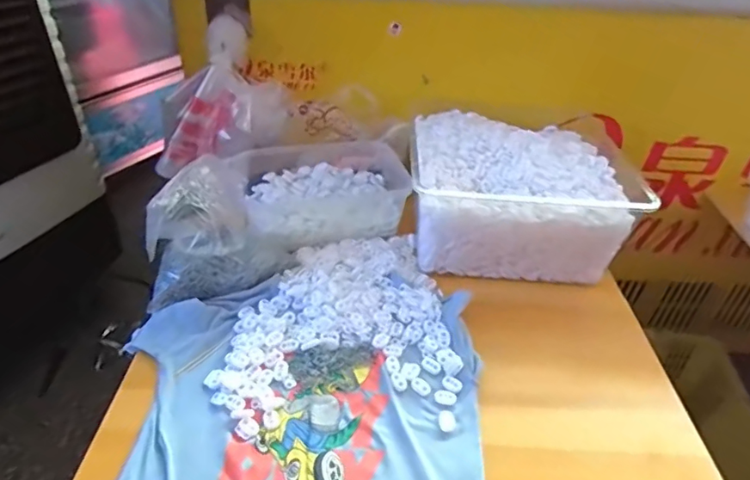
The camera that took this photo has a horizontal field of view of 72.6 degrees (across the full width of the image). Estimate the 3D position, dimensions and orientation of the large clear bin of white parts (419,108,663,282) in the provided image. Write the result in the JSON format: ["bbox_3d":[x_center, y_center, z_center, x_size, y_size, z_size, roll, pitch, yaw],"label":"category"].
[{"bbox_3d":[0.209,-0.082,0.753,0.303,0.133,0.284,4,37,1],"label":"large clear bin of white parts"}]

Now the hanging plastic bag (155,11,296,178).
[{"bbox_3d":[-0.240,-0.210,0.794,0.219,0.219,0.077,7,37,4],"label":"hanging plastic bag"}]

